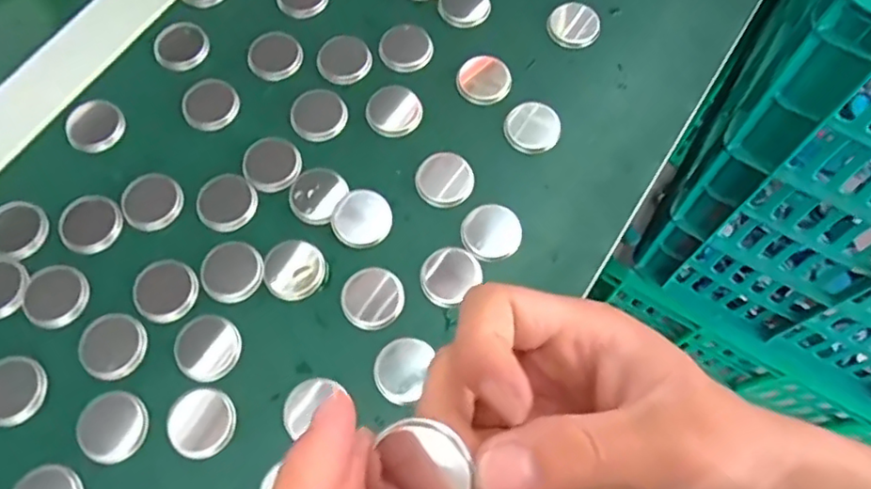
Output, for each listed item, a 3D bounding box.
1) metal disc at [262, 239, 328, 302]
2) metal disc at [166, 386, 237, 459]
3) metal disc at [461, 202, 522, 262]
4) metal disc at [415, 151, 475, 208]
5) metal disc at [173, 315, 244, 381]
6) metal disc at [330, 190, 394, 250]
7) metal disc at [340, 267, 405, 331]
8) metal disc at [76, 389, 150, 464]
[{"bbox_3d":[-0.071,0.012,0.319,0.030,0.004,0.031,0,68,0],"label":"metal disc"},{"bbox_3d":[-0.108,0.082,0.294,0.029,0.004,0.030,0,68,0],"label":"metal disc"},{"bbox_3d":[0.029,-0.006,0.329,0.030,0.006,0.029,0,68,0],"label":"metal disc"},{"bbox_3d":[0.005,-0.035,0.339,0.030,0.006,0.029,0,68,0],"label":"metal disc"},{"bbox_3d":[-0.110,0.049,0.306,0.032,0.004,0.029,35,72,13],"label":"metal disc"},{"bbox_3d":[-0.038,-0.013,0.329,0.030,0.004,0.031,-39,73,-14],"label":"metal disc"},{"bbox_3d":[-0.031,0.026,0.315,0.030,0.004,0.029,0,68,0],"label":"metal disc"},{"bbox_3d":[-0.149,0.083,0.292,0.029,0.004,0.030,0,68,0],"label":"metal disc"}]

